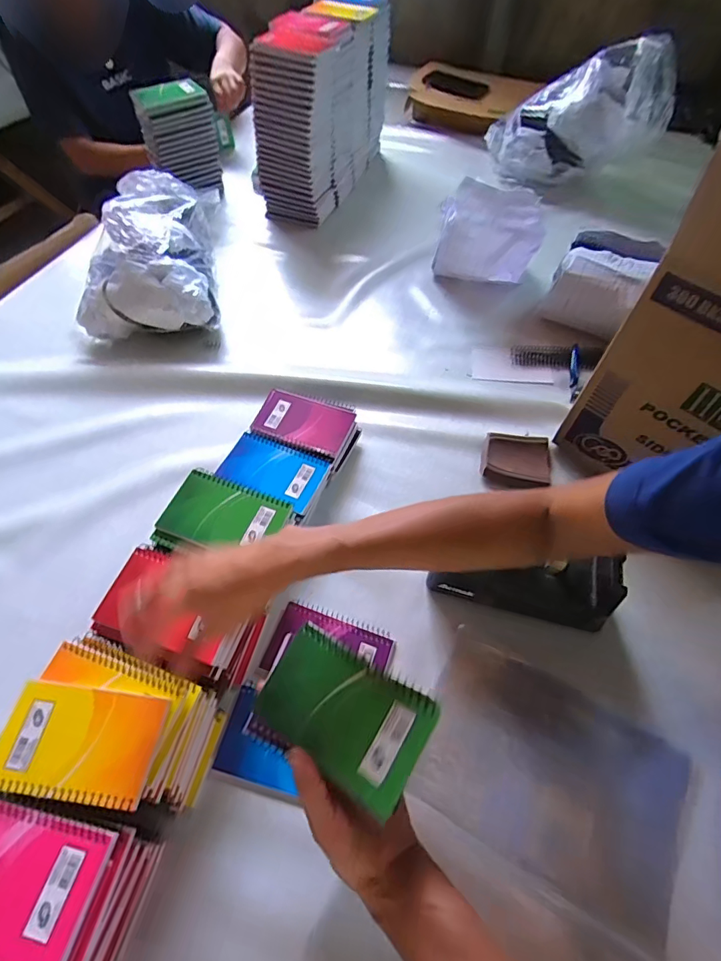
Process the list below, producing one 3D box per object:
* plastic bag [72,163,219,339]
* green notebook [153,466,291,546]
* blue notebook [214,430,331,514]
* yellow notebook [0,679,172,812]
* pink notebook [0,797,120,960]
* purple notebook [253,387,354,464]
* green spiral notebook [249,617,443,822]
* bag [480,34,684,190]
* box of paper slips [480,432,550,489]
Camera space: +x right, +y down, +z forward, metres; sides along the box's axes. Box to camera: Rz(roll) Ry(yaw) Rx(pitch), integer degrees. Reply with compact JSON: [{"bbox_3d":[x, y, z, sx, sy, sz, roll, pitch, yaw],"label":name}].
[{"bbox_3d":[-0.369,-0.421,0.829,0.204,0.130,0.362,-6,58,-6],"label":"plastic bag"},{"bbox_3d":[-0.150,0.038,0.511,0.128,0.008,0.080,19,59,10],"label":"green notebook"},{"bbox_3d":[-0.114,-0.015,0.600,0.131,0.009,0.083,20,58,14],"label":"blue notebook"},{"bbox_3d":[-0.235,0.216,0.383,0.130,0.007,0.079,7,58,3],"label":"yellow notebook"},{"bbox_3d":[-0.258,0.291,0.337,0.129,0.007,0.082,12,58,6],"label":"pink notebook"},{"bbox_3d":[-0.083,-0.082,0.649,0.132,0.009,0.095,17,58,12],"label":"purple notebook"},{"bbox_3d":[-0.014,0.174,0.352,0.127,0.006,0.079,23,63,25],"label":"green spiral notebook"},{"bbox_3d":[0.465,-0.786,0.996,0.363,0.245,0.146,20,58,13],"label":"bag"},{"bbox_3d":[0.220,-0.032,0.658,0.094,0.023,0.086,7,58,3],"label":"box of paper slips"}]

